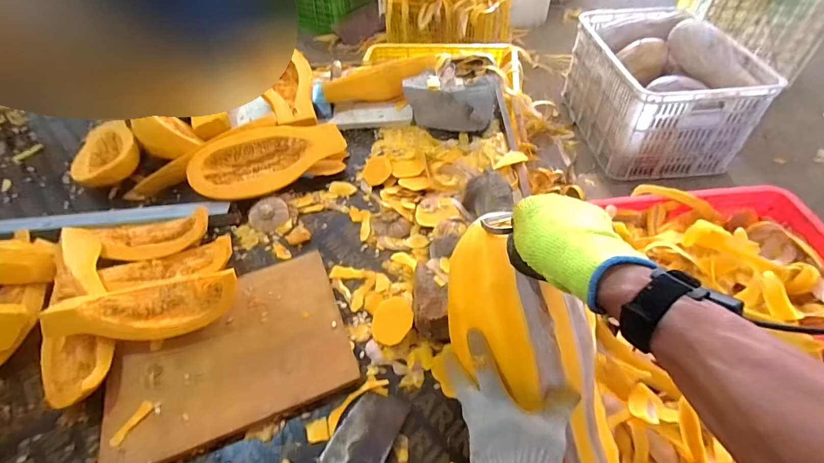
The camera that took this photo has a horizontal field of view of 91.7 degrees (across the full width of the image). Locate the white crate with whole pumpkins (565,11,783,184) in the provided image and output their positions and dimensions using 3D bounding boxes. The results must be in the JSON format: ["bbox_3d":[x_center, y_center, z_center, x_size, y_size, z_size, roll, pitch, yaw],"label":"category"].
[{"bbox_3d":[0.837,-0.521,1.414,0.415,0.330,0.629,-4,48,0],"label":"white crate with whole pumpkins"}]

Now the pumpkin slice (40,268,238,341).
[{"bbox_3d":[-0.442,0.127,0.672,0.301,0.072,0.102,-7,51,-4],"label":"pumpkin slice"}]

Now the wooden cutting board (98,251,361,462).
[{"bbox_3d":[-0.302,0.194,0.661,0.371,0.018,0.263,-20,55,-14],"label":"wooden cutting board"}]

